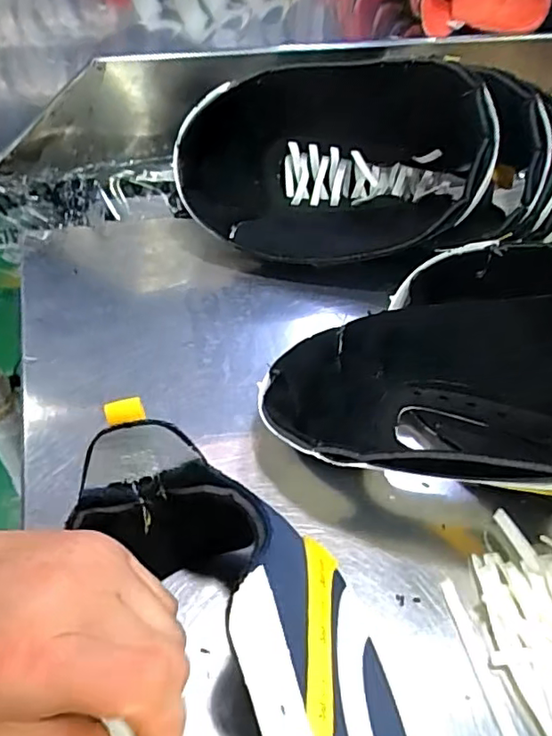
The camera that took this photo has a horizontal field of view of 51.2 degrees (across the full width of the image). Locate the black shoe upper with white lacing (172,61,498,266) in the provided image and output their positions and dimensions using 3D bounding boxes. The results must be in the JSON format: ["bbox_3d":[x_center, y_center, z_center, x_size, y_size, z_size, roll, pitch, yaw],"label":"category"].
[{"bbox_3d":[0.044,-0.161,0.442,0.235,0.105,0.128,4,50,-1],"label":"black shoe upper with white lacing"}]

